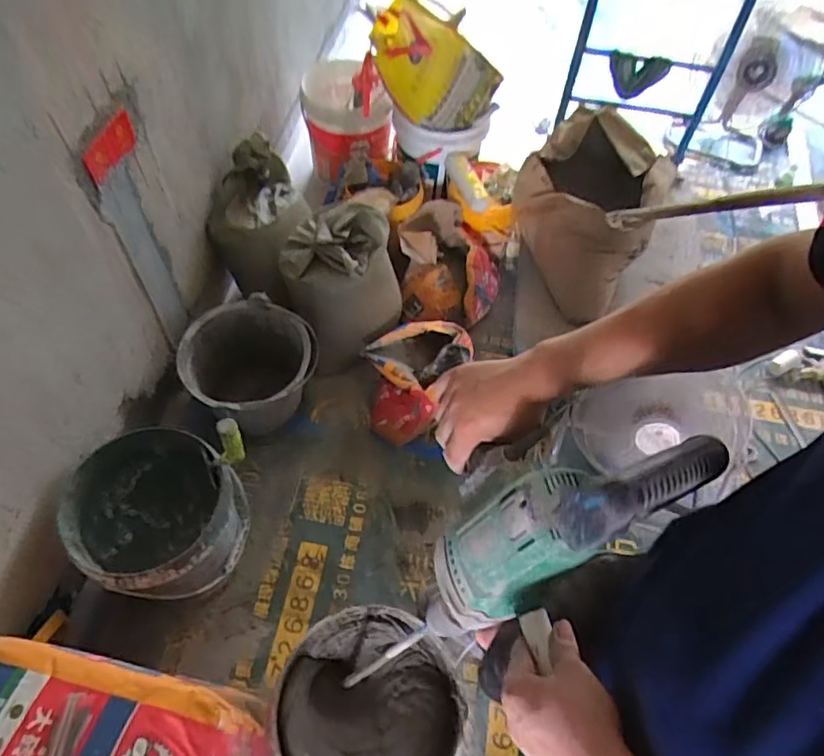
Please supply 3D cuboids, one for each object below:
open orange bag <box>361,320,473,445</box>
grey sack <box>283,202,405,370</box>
[{"bbox_3d":[0.018,-0.014,1.531,0.265,0.213,0.291,-8,58,-10],"label":"open orange bag"},{"bbox_3d":[-0.187,-0.265,1.558,0.306,0.304,0.283,-12,59,-12],"label":"grey sack"}]

